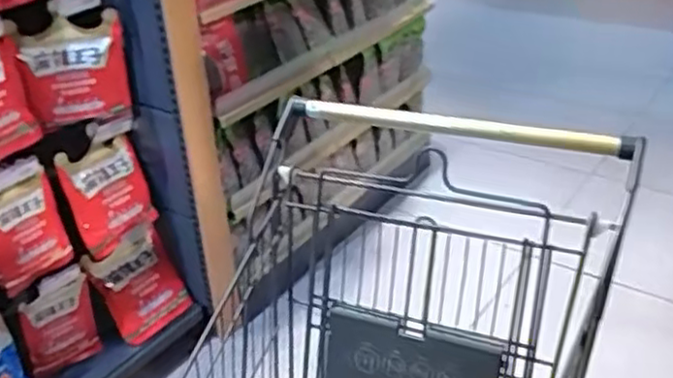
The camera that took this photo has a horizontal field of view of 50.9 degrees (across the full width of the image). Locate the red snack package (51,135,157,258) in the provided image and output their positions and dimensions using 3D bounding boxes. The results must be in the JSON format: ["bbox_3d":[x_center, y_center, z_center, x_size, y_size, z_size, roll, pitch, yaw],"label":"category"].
[{"bbox_3d":[-0.560,0.018,1.754,0.040,0.270,0.208,23,40,37],"label":"red snack package"}]

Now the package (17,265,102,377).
[{"bbox_3d":[-0.665,0.325,1.715,0.029,0.265,0.190,12,35,25],"label":"package"}]

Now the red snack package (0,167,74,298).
[{"bbox_3d":[-0.689,0.099,1.555,0.182,0.239,0.076,-26,37,-31],"label":"red snack package"}]

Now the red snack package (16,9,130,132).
[{"bbox_3d":[-0.585,-0.264,1.600,0.227,0.225,0.034,-24,36,-30],"label":"red snack package"}]

